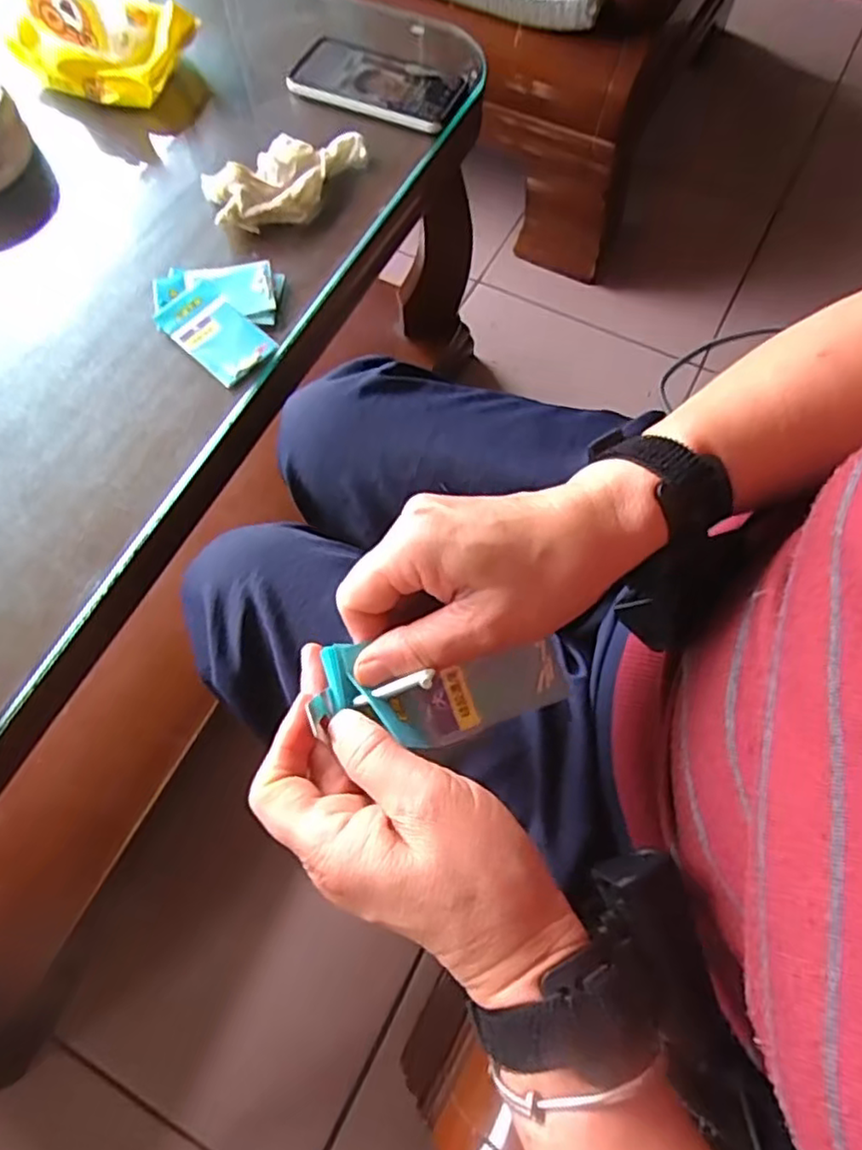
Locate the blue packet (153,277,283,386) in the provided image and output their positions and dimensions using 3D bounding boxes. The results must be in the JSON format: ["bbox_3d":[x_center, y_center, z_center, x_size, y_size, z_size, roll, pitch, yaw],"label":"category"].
[{"bbox_3d":[-0.178,-0.200,0.544,0.106,0.005,0.054,41,73,16],"label":"blue packet"}]

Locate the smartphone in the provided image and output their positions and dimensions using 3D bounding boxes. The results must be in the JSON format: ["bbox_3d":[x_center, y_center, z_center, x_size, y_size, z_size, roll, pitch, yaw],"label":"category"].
[{"bbox_3d":[-0.056,-0.480,0.654,0.164,0.016,0.081,22,69,10],"label":"smartphone"}]

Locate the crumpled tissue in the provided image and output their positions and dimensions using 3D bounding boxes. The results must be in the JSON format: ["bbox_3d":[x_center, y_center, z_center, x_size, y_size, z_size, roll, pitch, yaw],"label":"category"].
[{"bbox_3d":[-0.127,-0.357,0.596,0.150,0.026,0.083,-19,68,-7],"label":"crumpled tissue"}]

